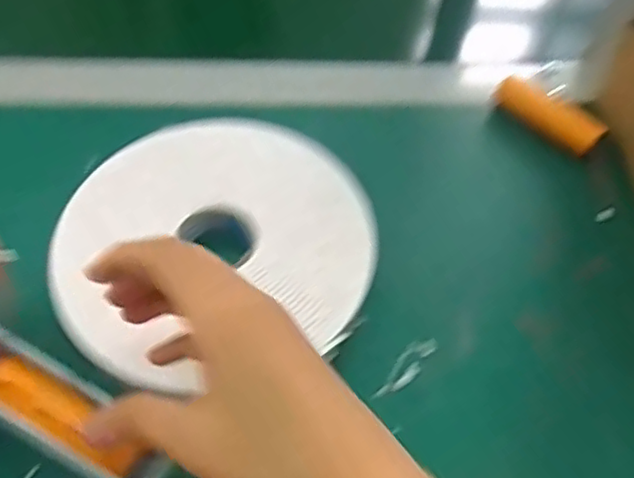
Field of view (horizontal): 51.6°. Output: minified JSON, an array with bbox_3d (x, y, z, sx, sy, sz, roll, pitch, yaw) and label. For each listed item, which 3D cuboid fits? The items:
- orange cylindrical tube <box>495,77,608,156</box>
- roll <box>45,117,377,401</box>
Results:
[{"bbox_3d":[0.147,-0.080,0.415,0.069,0.017,0.018,32,60,16],"label":"orange cylindrical tube"},{"bbox_3d":[-0.056,-0.002,0.352,0.166,0.012,0.152,2,56,-3],"label":"roll"}]

